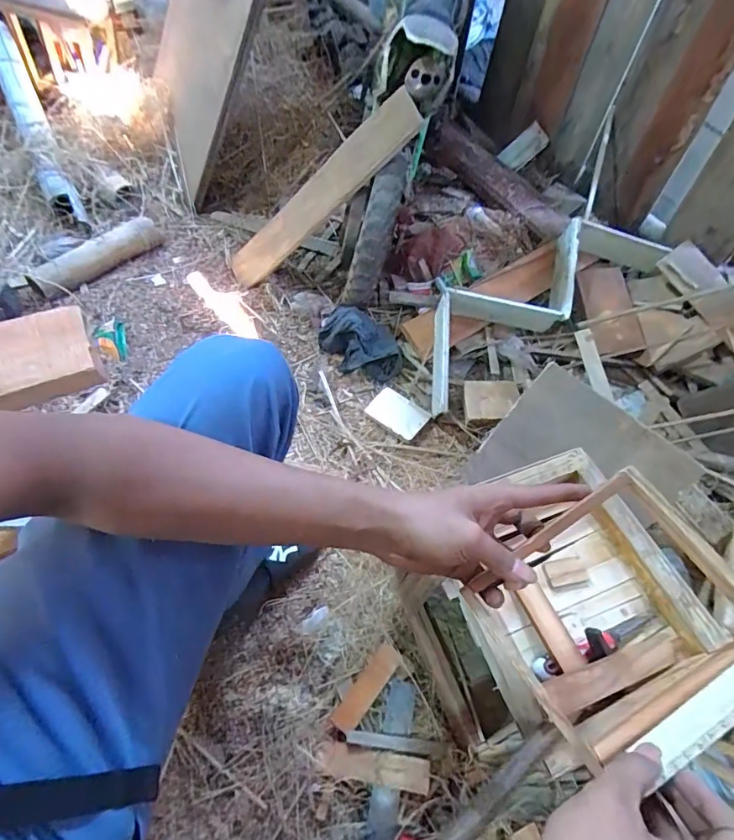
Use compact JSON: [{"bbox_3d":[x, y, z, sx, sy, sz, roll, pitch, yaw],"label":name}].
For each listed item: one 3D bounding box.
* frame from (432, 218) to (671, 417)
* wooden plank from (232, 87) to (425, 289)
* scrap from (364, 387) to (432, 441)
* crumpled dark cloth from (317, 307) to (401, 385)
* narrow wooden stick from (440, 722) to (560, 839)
[{"bbox_3d":[0.368,-0.281,1.080,0.663,0.135,0.218,-29,64,-21],"label":"frame"},{"bbox_3d":[-0.121,-0.485,1.064,0.087,0.575,0.032,50,35,-16],"label":"wooden plank"},{"bbox_3d":[0.066,-0.016,1.012,0.123,0.008,0.089,33,61,16],"label":"scrap"},{"bbox_3d":[-0.022,-0.174,1.060,0.215,0.083,0.112,31,60,15],"label":"crumpled dark cloth"},{"bbox_3d":[0.105,0.316,0.393,0.172,0.014,0.017,-22,61,-32],"label":"narrow wooden stick"}]

